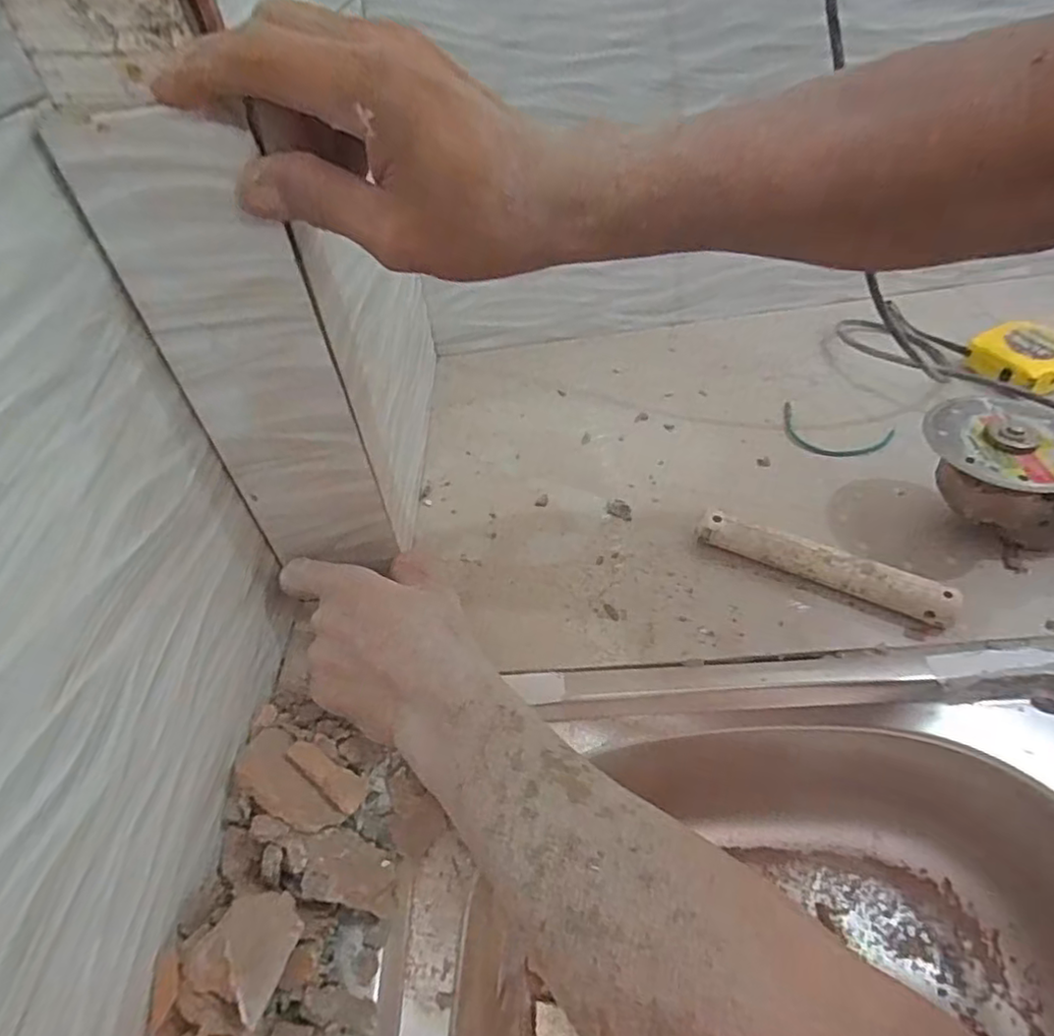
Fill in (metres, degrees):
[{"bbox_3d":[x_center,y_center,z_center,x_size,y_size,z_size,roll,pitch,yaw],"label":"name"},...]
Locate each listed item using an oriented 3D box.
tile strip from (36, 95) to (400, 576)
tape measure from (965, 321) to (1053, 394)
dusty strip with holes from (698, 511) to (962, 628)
[{"bbox_3d":[-0.134,-0.064,0.330,0.075,0.258,0.004,-11,46,-2],"label":"tile strip"},{"bbox_3d":[0.438,-0.140,0.567,0.077,0.043,0.069,28,53,29],"label":"tape measure"},{"bbox_3d":[0.194,0.033,0.422,0.154,0.028,0.018,20,50,23],"label":"dusty strip with holes"}]

